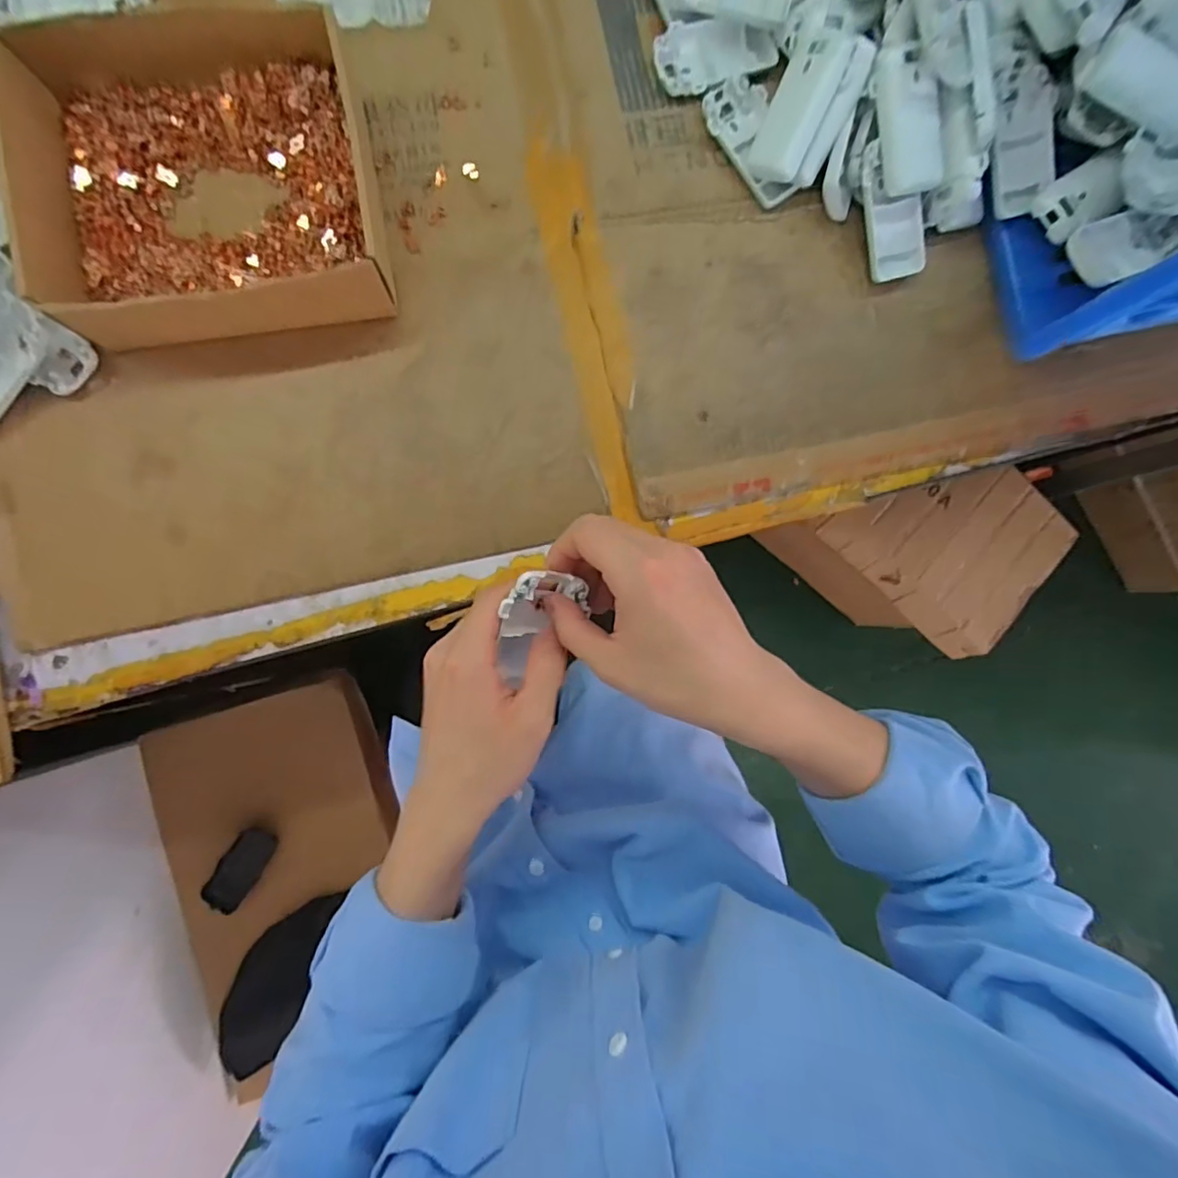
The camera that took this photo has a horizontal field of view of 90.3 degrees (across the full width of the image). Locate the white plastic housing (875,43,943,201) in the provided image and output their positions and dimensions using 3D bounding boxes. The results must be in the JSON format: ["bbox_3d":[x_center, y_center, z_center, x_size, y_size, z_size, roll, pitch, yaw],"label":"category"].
[{"bbox_3d":[0.232,-0.339,0.425,0.041,0.013,0.092,-18,107,-5],"label":"white plastic housing"}]

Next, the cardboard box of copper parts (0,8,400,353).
[{"bbox_3d":[-0.258,-0.277,0.402,0.208,0.072,0.199,-10,89,-5],"label":"cardboard box of copper parts"}]

